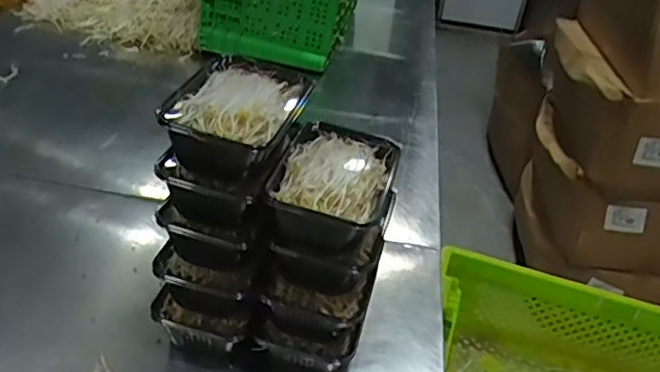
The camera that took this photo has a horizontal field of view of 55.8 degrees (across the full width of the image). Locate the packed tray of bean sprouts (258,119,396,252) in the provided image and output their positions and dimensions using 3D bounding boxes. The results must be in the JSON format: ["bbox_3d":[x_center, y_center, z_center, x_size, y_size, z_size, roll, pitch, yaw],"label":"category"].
[{"bbox_3d":[0.007,-0.002,0.693,0.120,0.053,0.175,14,35,9],"label":"packed tray of bean sprouts"}]

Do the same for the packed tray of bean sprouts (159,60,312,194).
[{"bbox_3d":[-0.104,-0.066,0.679,0.118,0.074,0.171,10,35,4],"label":"packed tray of bean sprouts"}]

